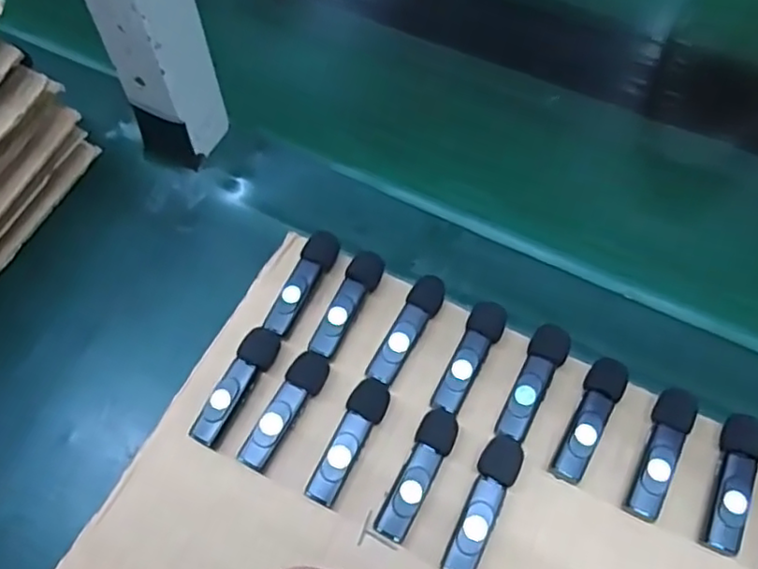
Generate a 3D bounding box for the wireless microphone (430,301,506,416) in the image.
[{"bbox_3d":[0.048,0.039,0.336,0.018,0.015,0.062,23,62,12],"label":"wireless microphone"}]

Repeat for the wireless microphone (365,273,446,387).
[{"bbox_3d":[0.015,0.025,0.343,0.016,0.017,0.064,26,63,14],"label":"wireless microphone"}]

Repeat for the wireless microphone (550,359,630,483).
[{"bbox_3d":[0.105,0.066,0.320,0.018,0.015,0.065,26,62,14],"label":"wireless microphone"}]

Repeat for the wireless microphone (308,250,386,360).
[{"bbox_3d":[-0.017,0.011,0.351,0.017,0.016,0.065,24,62,13],"label":"wireless microphone"}]

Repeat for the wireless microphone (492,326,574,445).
[{"bbox_3d":[0.080,0.050,0.329,0.019,0.014,0.065,23,62,12],"label":"wireless microphone"}]

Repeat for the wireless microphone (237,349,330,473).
[{"bbox_3d":[-0.047,0.064,0.325,0.017,0.017,0.064,24,62,13],"label":"wireless microphone"}]

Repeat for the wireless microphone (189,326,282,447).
[{"bbox_3d":[-0.073,0.052,0.331,0.016,0.017,0.065,24,62,13],"label":"wireless microphone"}]

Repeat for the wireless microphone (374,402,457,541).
[{"bbox_3d":[0.020,0.091,0.311,0.018,0.017,0.065,23,62,12],"label":"wireless microphone"}]

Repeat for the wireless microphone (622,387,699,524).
[{"bbox_3d":[0.137,0.081,0.311,0.018,0.014,0.066,24,62,13],"label":"wireless microphone"}]

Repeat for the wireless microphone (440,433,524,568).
[{"bbox_3d":[0.050,0.104,0.303,0.019,0.018,0.068,21,61,11],"label":"wireless microphone"}]

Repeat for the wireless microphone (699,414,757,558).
[{"bbox_3d":[0.168,0.093,0.303,0.017,0.012,0.065,21,62,11],"label":"wireless microphone"}]

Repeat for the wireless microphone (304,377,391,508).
[{"bbox_3d":[-0.014,0.078,0.318,0.018,0.018,0.064,23,62,12],"label":"wireless microphone"}]

